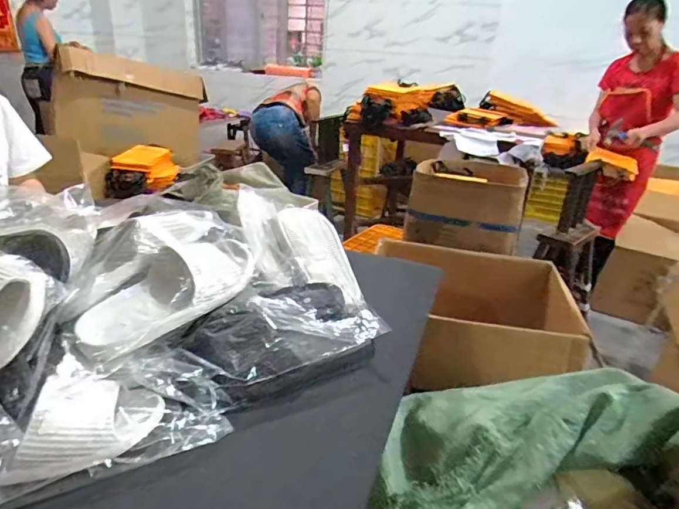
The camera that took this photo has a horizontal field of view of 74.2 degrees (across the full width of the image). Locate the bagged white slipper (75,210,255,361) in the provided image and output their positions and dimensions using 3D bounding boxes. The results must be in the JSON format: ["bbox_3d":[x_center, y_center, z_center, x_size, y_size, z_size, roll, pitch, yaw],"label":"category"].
[{"bbox_3d":[-0.252,0.021,0.662,0.149,0.098,0.296,20,29,31],"label":"bagged white slipper"}]

